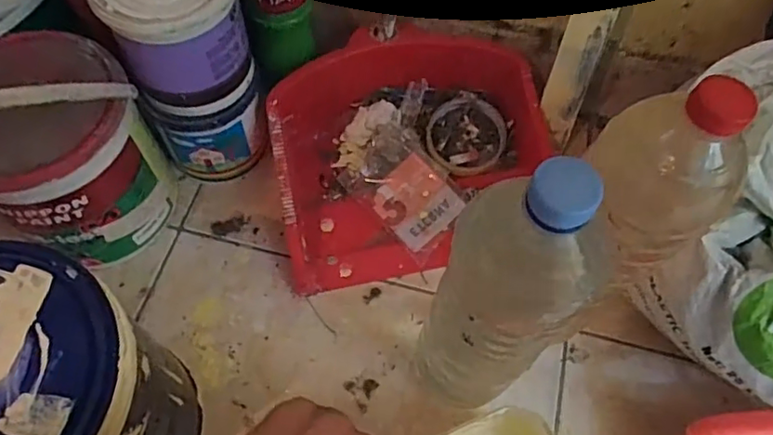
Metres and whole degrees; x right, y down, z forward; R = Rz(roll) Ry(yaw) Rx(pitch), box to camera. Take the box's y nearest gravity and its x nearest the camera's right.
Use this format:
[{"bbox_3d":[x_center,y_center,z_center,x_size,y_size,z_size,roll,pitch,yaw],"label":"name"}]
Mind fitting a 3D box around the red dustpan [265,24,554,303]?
[{"bbox_3d":[0.025,-0.072,0.598,0.272,0.089,0.235,-10,63,-7],"label":"red dustpan"}]

